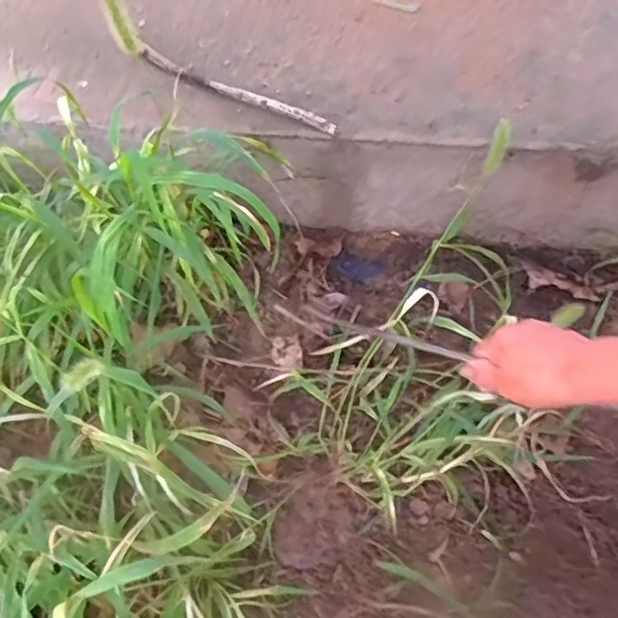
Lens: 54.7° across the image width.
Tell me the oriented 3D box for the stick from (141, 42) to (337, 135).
[{"bbox_3d":[-0.092,-0.258,0.697,0.289,0.018,0.023,28,60,22],"label":"stick"}]

